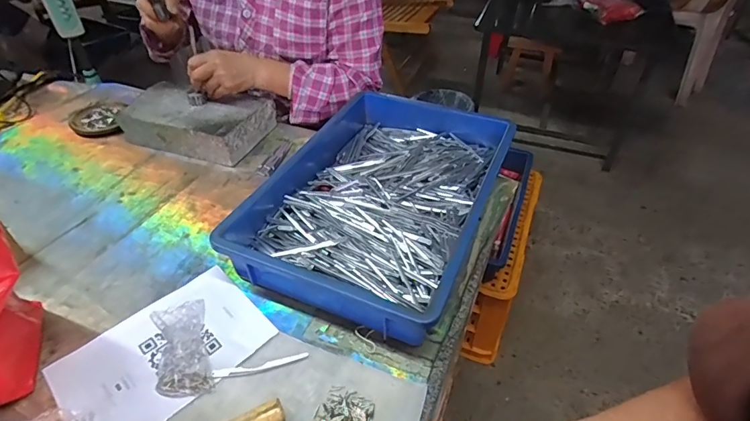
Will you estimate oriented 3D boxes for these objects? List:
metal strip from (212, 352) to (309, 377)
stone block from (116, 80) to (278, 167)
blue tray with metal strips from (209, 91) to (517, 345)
[{"bbox_3d":[-0.126,0.173,0.486,0.103,0.004,0.011,-8,42,-10],"label":"metal strip"},{"bbox_3d":[-0.330,-0.169,0.821,0.242,0.068,0.151,13,43,14],"label":"stone block"},{"bbox_3d":[0.002,-0.026,0.659,0.316,0.076,0.423,17,44,18],"label":"blue tray with metal strips"}]

